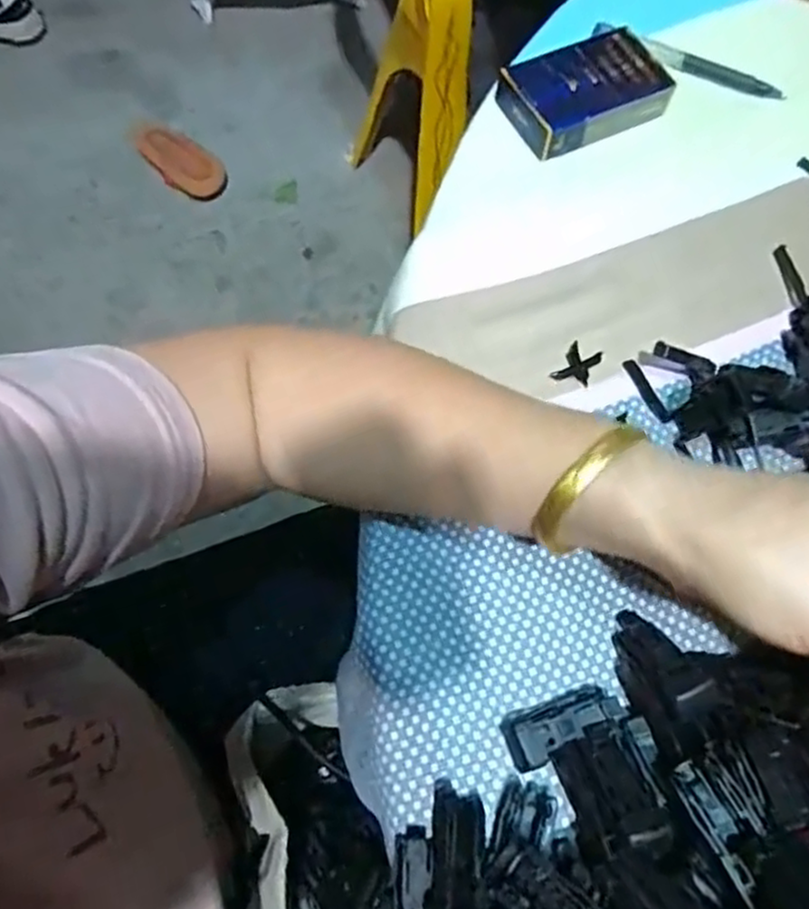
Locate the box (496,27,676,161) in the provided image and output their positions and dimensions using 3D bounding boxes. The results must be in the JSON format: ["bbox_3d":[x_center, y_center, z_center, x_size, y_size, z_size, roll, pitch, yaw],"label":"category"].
[{"bbox_3d":[0.106,-0.213,0.417,0.091,0.024,0.057,-25,71,-11],"label":"box"}]

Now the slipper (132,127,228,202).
[{"bbox_3d":[-0.449,-0.587,1.403,0.227,0.053,0.094,43,73,15],"label":"slipper"}]

